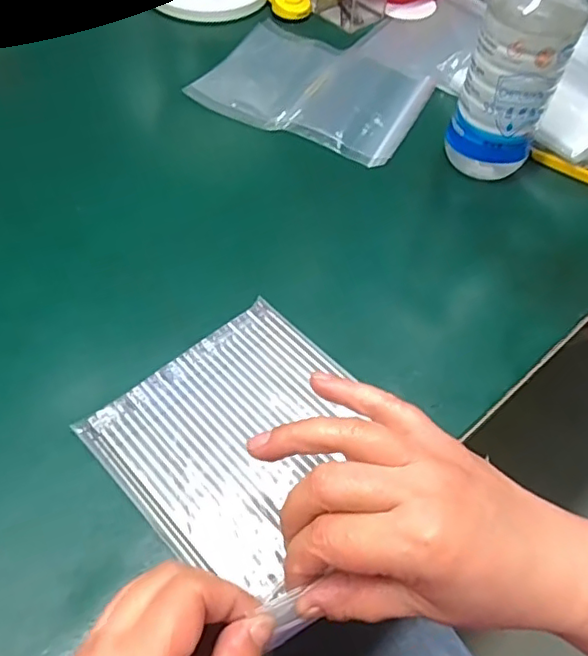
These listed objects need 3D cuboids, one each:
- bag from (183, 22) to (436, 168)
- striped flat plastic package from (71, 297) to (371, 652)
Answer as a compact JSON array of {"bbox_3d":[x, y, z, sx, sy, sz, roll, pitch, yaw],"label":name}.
[{"bbox_3d":[0.026,-0.234,0.559,0.195,0.012,0.167,24,55,12],"label":"bag"},{"bbox_3d":[-0.018,0.065,0.316,0.133,0.015,0.151,-33,62,-28],"label":"striped flat plastic package"}]

